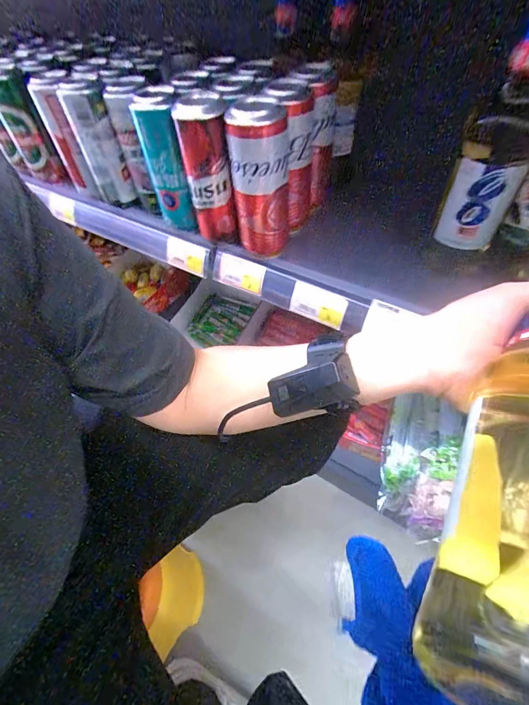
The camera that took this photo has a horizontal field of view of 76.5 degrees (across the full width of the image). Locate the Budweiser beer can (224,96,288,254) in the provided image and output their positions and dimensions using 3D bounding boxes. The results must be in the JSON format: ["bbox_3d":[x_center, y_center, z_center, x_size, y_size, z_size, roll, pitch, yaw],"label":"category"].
[{"bbox_3d":[-0.006,-0.187,0.381,0.064,0.156,0.058,-4,52,2],"label":"Budweiser beer can"}]

